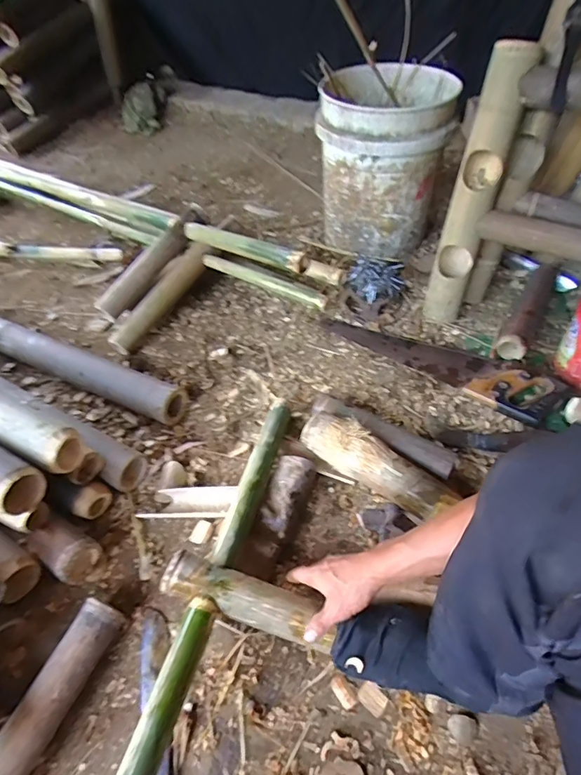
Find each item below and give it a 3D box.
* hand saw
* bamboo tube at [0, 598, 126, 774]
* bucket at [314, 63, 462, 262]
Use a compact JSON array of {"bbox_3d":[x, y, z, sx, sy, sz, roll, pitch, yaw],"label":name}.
[{"bbox_3d":[0.291,-0.073,0.931,0.492,0.034,0.115,30,59,26],"label":"hand saw"},{"bbox_3d":[-0.332,0.438,0.548,0.055,0.066,0.347,16,54,17],"label":"bamboo tube"},{"bbox_3d":[0.220,-0.540,1.085,0.282,0.331,0.286,8,52,11],"label":"bucket"}]

